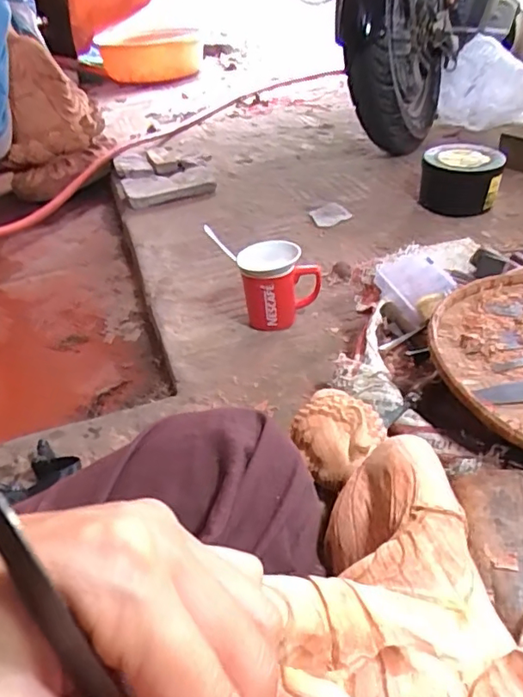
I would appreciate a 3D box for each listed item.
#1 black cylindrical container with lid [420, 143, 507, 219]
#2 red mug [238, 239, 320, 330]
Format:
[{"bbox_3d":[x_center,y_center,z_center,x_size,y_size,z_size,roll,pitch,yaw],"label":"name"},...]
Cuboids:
[{"bbox_3d":[0.394,-0.337,1.088,0.150,0.100,0.129,6,37,16],"label":"black cylindrical container with lid"},{"bbox_3d":[0.028,-0.090,0.788,0.110,0.108,0.080,-2,35,4],"label":"red mug"}]

